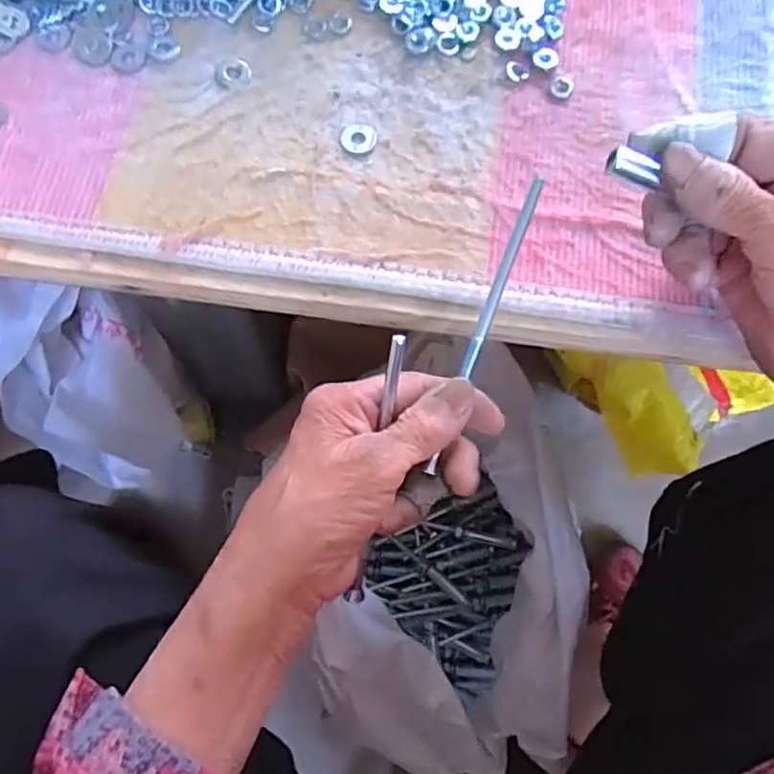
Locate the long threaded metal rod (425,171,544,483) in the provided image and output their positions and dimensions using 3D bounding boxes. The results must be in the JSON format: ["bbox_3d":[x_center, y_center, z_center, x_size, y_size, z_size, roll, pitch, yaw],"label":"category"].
[{"bbox_3d":[0.053,-0.050,0.301,0.006,0.004,0.097,21,89,6],"label":"long threaded metal rod"}]

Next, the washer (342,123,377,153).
[{"bbox_3d":[-0.015,-0.136,0.352,0.019,0.004,0.020,1,72,-2],"label":"washer"}]

